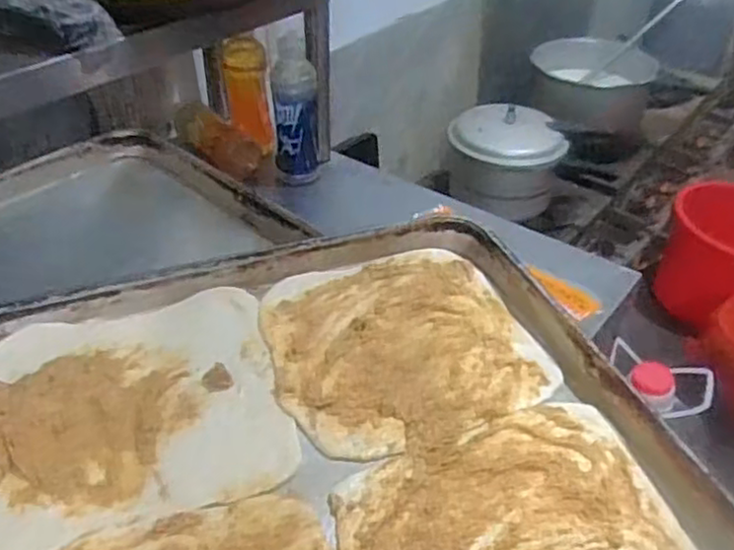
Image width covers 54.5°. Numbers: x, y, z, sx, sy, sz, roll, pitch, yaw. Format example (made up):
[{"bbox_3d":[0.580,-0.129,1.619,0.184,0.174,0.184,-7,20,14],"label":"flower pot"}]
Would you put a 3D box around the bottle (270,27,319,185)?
[{"bbox_3d":[-0.114,-0.244,1.093,0.081,0.231,0.063,-5,38,-7],"label":"bottle"}]

